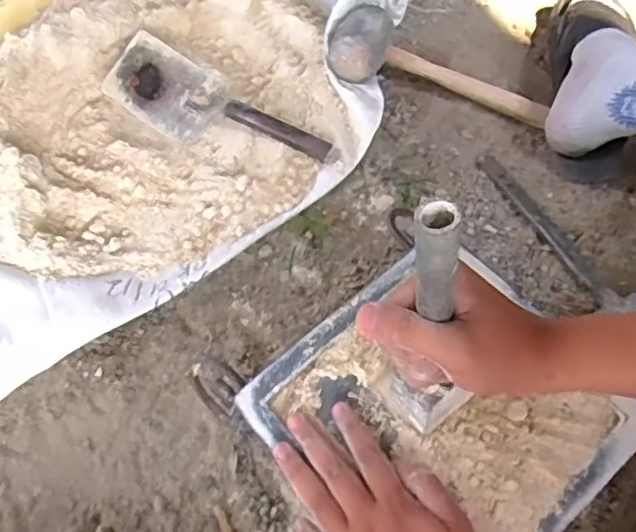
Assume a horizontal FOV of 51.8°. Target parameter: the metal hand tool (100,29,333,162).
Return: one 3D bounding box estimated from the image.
[{"bbox_3d":[-0.114,-0.201,0.803,0.282,0.043,0.108,18,65,9],"label":"metal hand tool"}]

